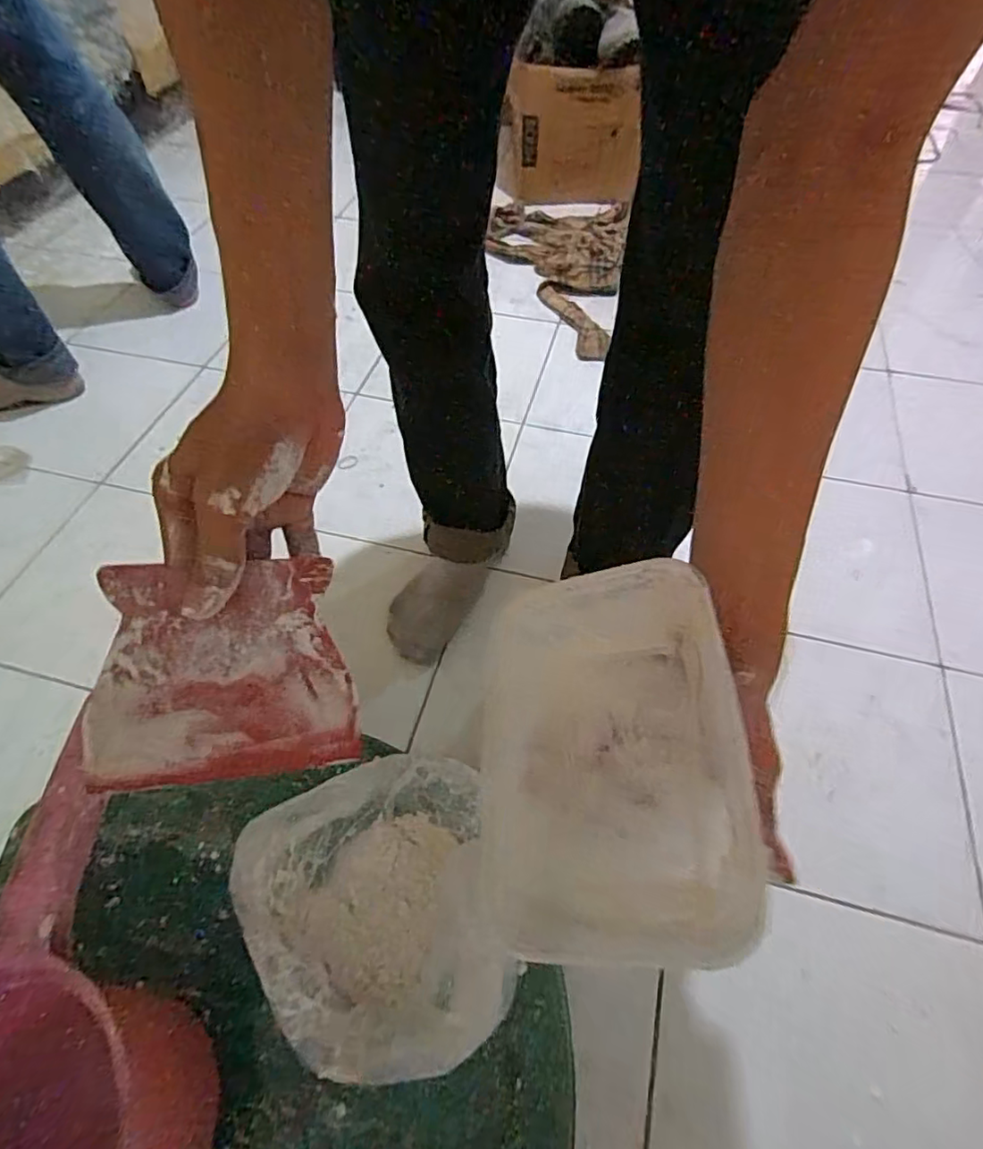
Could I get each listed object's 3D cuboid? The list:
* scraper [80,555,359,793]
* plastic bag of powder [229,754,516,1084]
[{"bbox_3d":[-0.132,0.048,0.289,0.119,0.004,0.105,-3,88,-17],"label":"scraper"},{"bbox_3d":[-0.054,0.172,0.304,0.120,0.073,0.139,-15,60,-15],"label":"plastic bag of powder"}]

